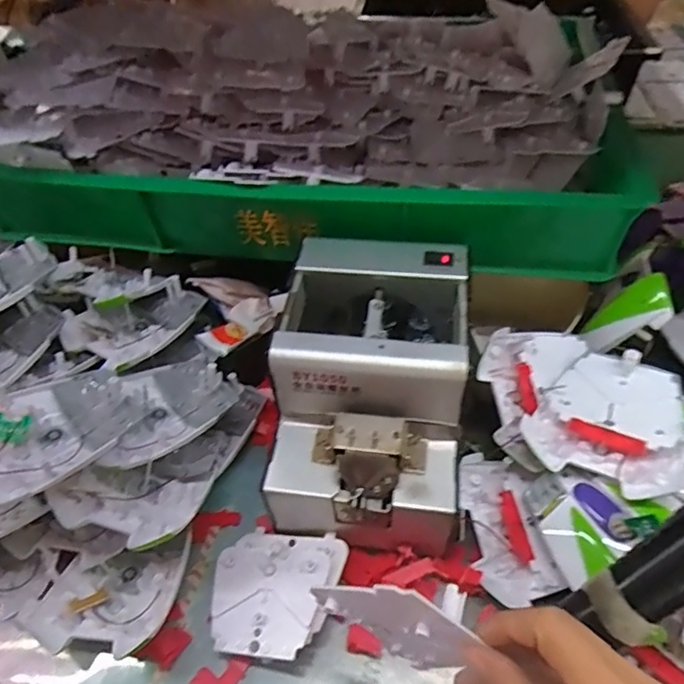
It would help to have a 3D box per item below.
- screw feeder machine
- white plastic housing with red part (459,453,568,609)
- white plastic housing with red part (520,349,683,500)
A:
[{"bbox_3d":[0.022,0.033,0.385,0.119,0.124,0.174,5,50,8],"label":"screw feeder machine"},{"bbox_3d":[0.116,0.129,0.380,0.052,0.021,0.097,-7,49,-2],"label":"white plastic housing with red part"},{"bbox_3d":[0.191,0.052,0.380,0.095,0.025,0.103,26,56,24],"label":"white plastic housing with red part"}]

